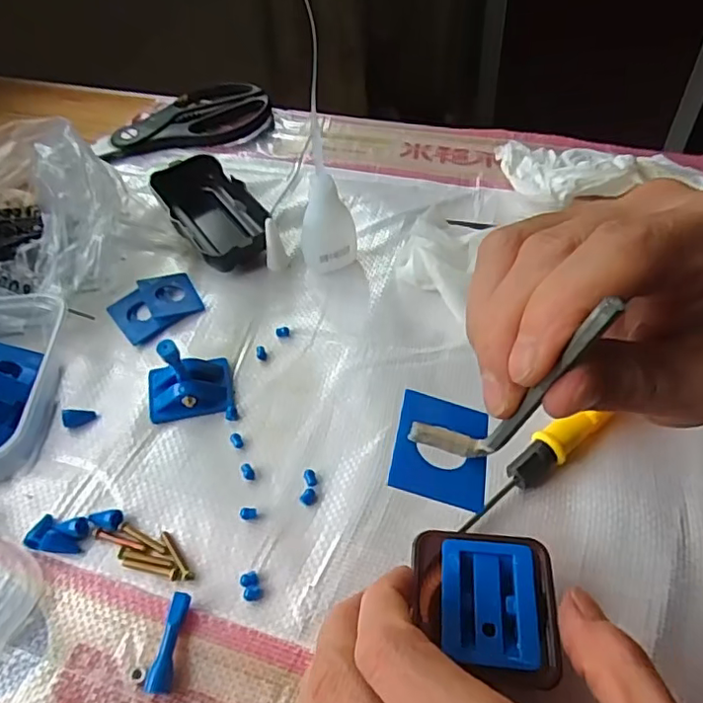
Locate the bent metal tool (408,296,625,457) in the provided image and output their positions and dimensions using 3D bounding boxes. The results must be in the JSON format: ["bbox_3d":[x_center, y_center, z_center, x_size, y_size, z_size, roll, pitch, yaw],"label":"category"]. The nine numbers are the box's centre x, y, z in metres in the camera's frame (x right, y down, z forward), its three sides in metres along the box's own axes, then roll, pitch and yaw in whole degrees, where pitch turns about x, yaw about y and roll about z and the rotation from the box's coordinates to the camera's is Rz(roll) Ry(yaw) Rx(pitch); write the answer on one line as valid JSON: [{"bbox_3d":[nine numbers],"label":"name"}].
[{"bbox_3d":[0.044,0.010,0.165,0.027,0.078,0.006,18,51,-8],"label":"bent metal tool"}]

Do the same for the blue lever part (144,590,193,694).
[{"bbox_3d":[-0.074,0.118,0.237,0.011,0.009,0.037,2,51,6],"label":"blue lever part"}]

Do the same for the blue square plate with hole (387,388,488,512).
[{"bbox_3d":[0.030,0.032,0.196,0.031,0.004,0.039,14,52,2],"label":"blue square plate with hole"}]

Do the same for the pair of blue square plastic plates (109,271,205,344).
[{"bbox_3d":[-0.121,-0.029,0.363,0.051,0.007,0.043,-34,56,-21],"label":"pair of blue square plastic plates"}]

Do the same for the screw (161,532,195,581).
[{"bbox_3d":[-0.080,0.092,0.262,0.005,0.004,0.027,-35,56,-22],"label":"screw"}]

